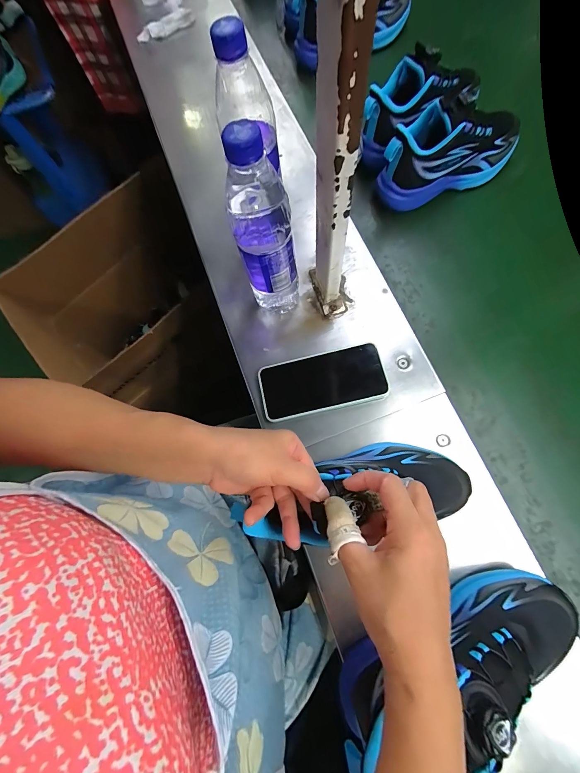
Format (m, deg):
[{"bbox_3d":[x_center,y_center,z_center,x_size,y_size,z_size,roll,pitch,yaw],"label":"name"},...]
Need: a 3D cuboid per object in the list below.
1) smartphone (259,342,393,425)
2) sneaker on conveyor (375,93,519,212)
[{"bbox_3d":[0.041,-0.007,0.401,0.158,0.016,0.077,-13,74,1],"label":"smartphone"},{"bbox_3d":[0.237,-0.347,0.452,0.221,0.114,0.077,-22,74,-2],"label":"sneaker on conveyor"}]

